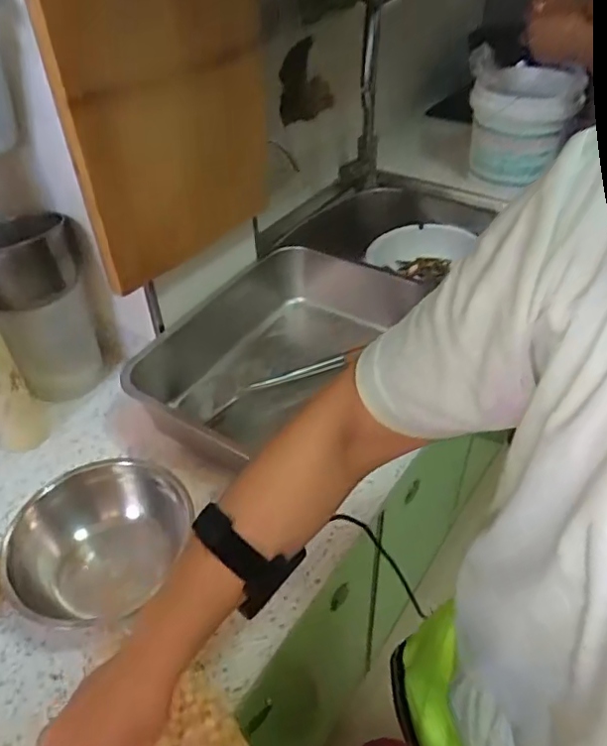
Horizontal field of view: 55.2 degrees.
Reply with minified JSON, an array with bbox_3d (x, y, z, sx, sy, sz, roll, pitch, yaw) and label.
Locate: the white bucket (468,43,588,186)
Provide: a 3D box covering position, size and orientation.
[{"bbox_3d":[0.432,-0.517,1.160,0.198,0.187,0.215,7,47,14],"label":"white bucket"}]

